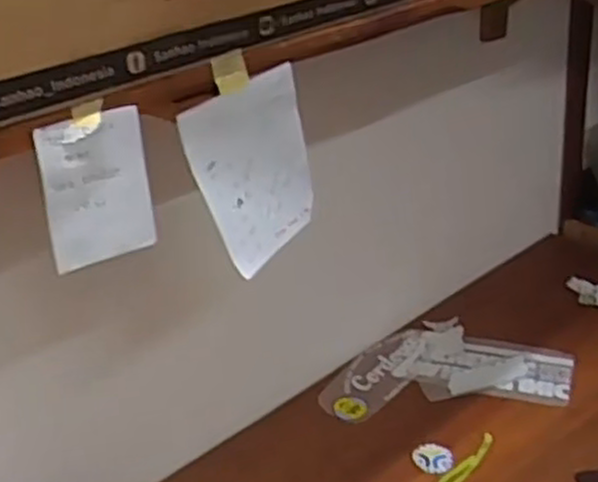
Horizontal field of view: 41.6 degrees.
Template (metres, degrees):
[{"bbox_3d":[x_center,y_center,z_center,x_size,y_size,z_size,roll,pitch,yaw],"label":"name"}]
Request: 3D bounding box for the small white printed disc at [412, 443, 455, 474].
[{"bbox_3d":[0.187,0.305,1.098,0.056,0.011,0.051,-8,33,5],"label":"small white printed disc"}]

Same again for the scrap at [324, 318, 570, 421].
[{"bbox_3d":[0.233,0.197,1.281,0.386,0.017,0.213,-4,29,2],"label":"scrap"}]

